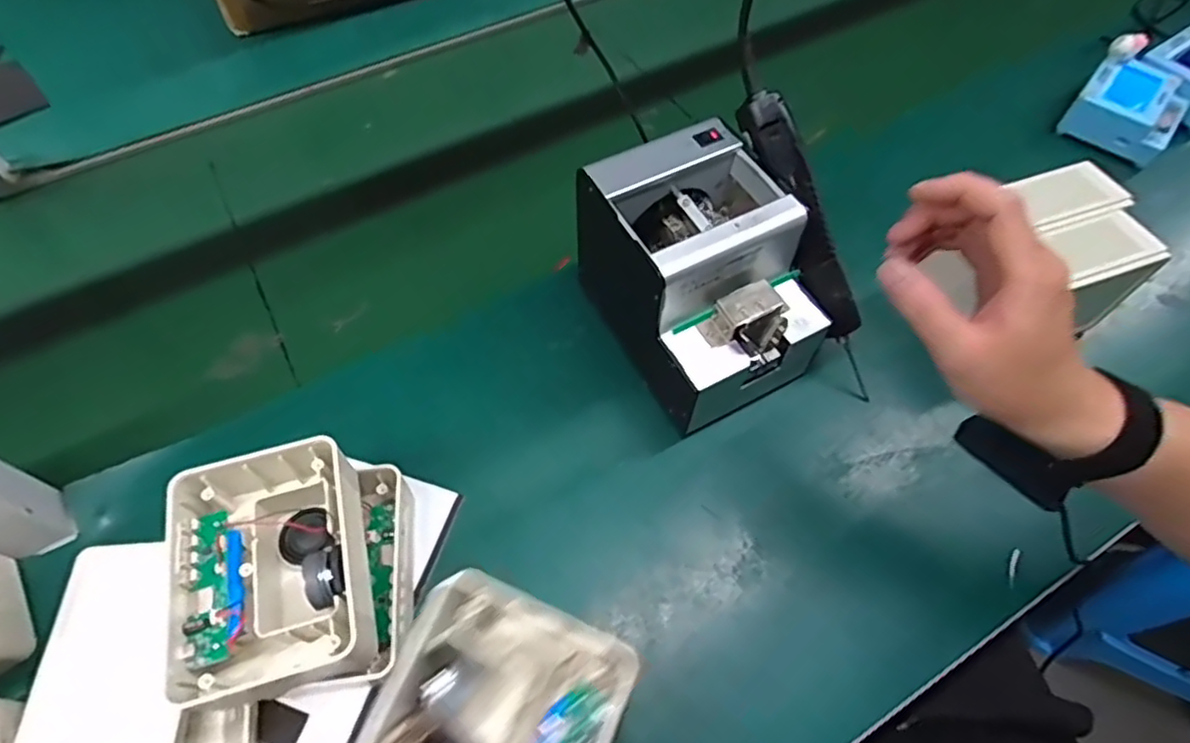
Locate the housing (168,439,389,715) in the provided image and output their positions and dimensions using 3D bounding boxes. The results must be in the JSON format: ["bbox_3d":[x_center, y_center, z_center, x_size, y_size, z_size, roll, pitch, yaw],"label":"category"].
[{"bbox_3d":[-0.205,0.125,0.407,0.112,0.052,0.147,-13,59,-7],"label":"housing"}]

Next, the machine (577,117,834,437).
[{"bbox_3d":[0.088,-0.071,0.517,0.129,0.155,0.172,-27,62,-15],"label":"machine"}]

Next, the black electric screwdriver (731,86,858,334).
[{"bbox_3d":[0.162,-0.120,0.500,0.032,0.028,0.195,-29,102,-16],"label":"black electric screwdriver"}]

